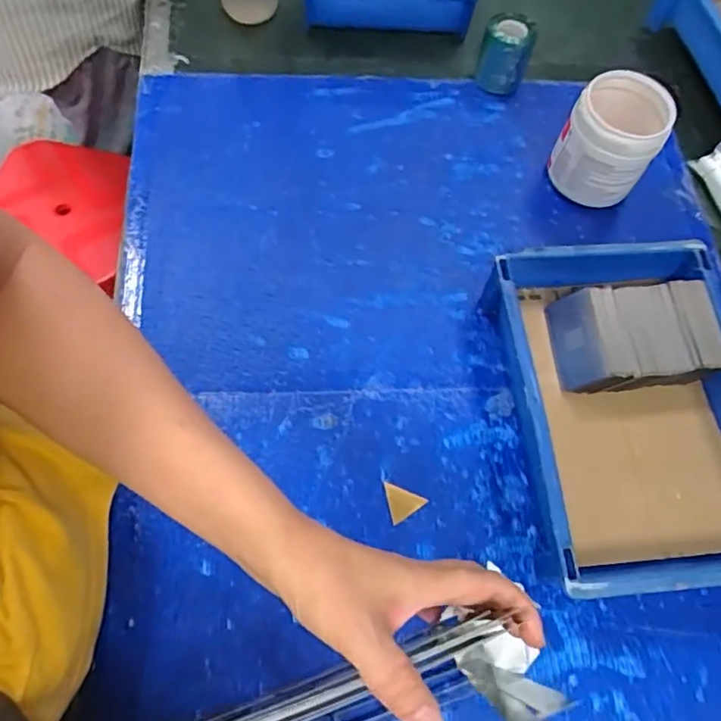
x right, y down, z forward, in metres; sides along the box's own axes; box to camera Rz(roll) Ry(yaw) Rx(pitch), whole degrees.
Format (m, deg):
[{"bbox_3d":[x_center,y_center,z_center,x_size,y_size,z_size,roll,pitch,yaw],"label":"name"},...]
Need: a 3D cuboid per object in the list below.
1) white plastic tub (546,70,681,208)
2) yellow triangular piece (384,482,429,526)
[{"bbox_3d":[0.259,-0.226,0.623,0.095,0.108,0.086,26,68,9],"label":"white plastic tub"},{"bbox_3d":[0.041,0.122,0.518,0.033,0.004,0.034,-10,67,-7],"label":"yellow triangular piece"}]

